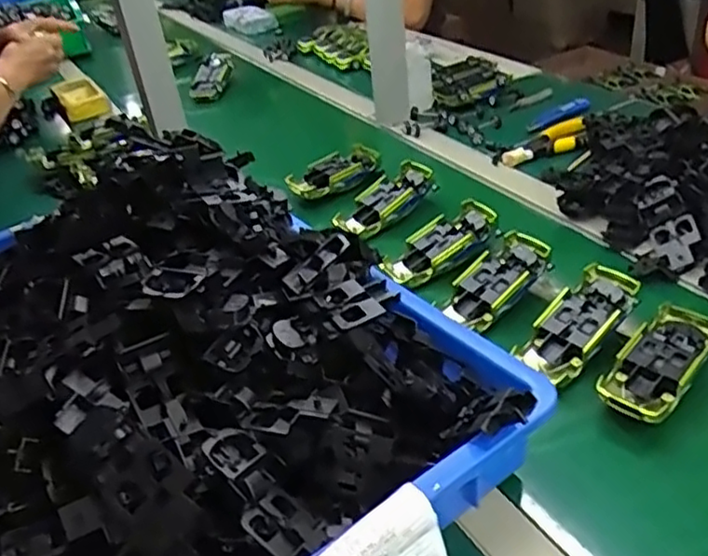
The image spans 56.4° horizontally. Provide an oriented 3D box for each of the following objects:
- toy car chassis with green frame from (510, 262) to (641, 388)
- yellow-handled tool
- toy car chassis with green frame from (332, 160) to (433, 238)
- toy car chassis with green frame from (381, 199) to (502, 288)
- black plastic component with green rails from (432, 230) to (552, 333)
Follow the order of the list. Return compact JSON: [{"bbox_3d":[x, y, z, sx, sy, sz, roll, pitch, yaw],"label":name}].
[{"bbox_3d":[0.199,0.038,0.583,0.055,0.023,0.123,29,66,40],"label":"toy car chassis with green frame"},{"bbox_3d":[0.266,-0.178,0.890,0.135,0.027,0.059,-30,41,-28],"label":"yellow-handled tool"},{"bbox_3d":[0.039,-0.093,0.803,0.128,0.029,0.055,-40,43,-10],"label":"toy car chassis with green frame"},{"bbox_3d":[0.093,-0.036,0.705,0.128,0.022,0.060,-35,41,-9],"label":"toy car chassis with green frame"},{"bbox_3d":[0.139,0.000,0.645,0.114,0.026,0.058,-42,46,-17],"label":"black plastic component with green rails"}]

